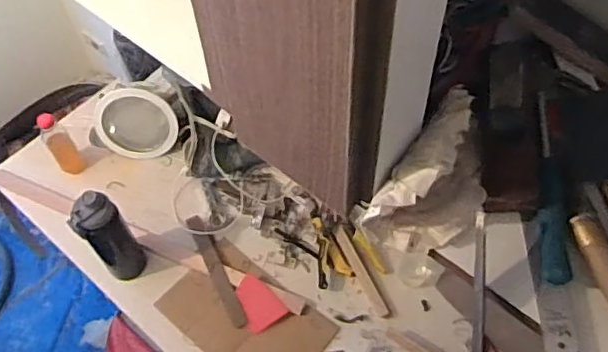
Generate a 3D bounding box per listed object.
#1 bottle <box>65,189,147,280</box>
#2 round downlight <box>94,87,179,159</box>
[{"bbox_3d":[-0.384,0.116,1.163,0.081,0.257,0.075,-36,63,-19],"label":"bottle"},{"bbox_3d":[-0.388,-0.120,1.391,0.174,0.167,0.034,-9,22,-6],"label":"round downlight"}]

